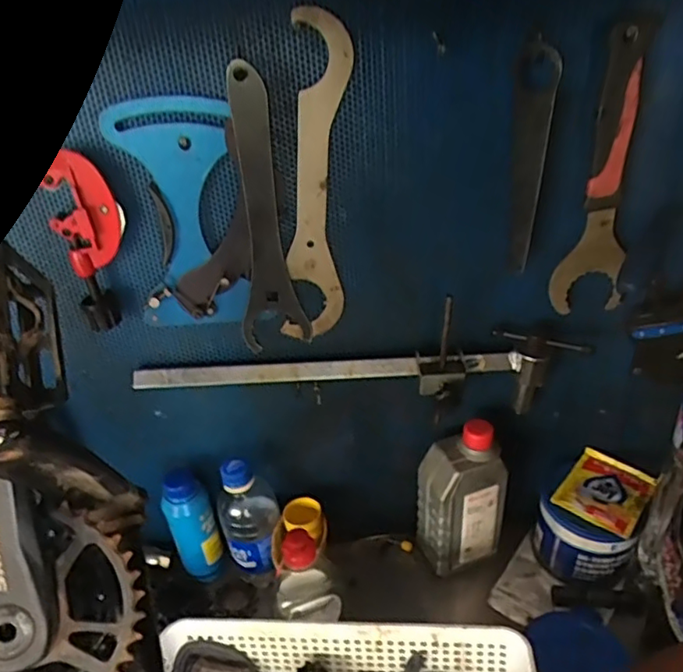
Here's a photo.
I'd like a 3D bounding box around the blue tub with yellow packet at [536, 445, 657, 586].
[{"bbox_3d":[0.274,0.201,0.649,0.100,0.088,0.113,17,36,32],"label":"blue tub with yellow packet"}]

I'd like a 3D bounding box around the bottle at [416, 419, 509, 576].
[{"bbox_3d":[0.128,0.171,0.634,0.082,0.168,0.063,-17,32,-19],"label":"bottle"}]

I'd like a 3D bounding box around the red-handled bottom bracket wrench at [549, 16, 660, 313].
[{"bbox_3d":[0.221,-0.131,0.503,0.062,0.245,0.019,-8,35,0],"label":"red-handled bottom bracket wrench"}]

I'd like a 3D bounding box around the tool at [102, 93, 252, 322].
[{"bbox_3d":[-0.136,-0.098,0.499,0.096,0.193,0.015,-6,30,-3],"label":"tool"}]

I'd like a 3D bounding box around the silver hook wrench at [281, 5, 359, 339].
[{"bbox_3d":[-0.019,-0.123,0.506,0.051,0.274,0.011,2,29,-6],"label":"silver hook wrench"}]

